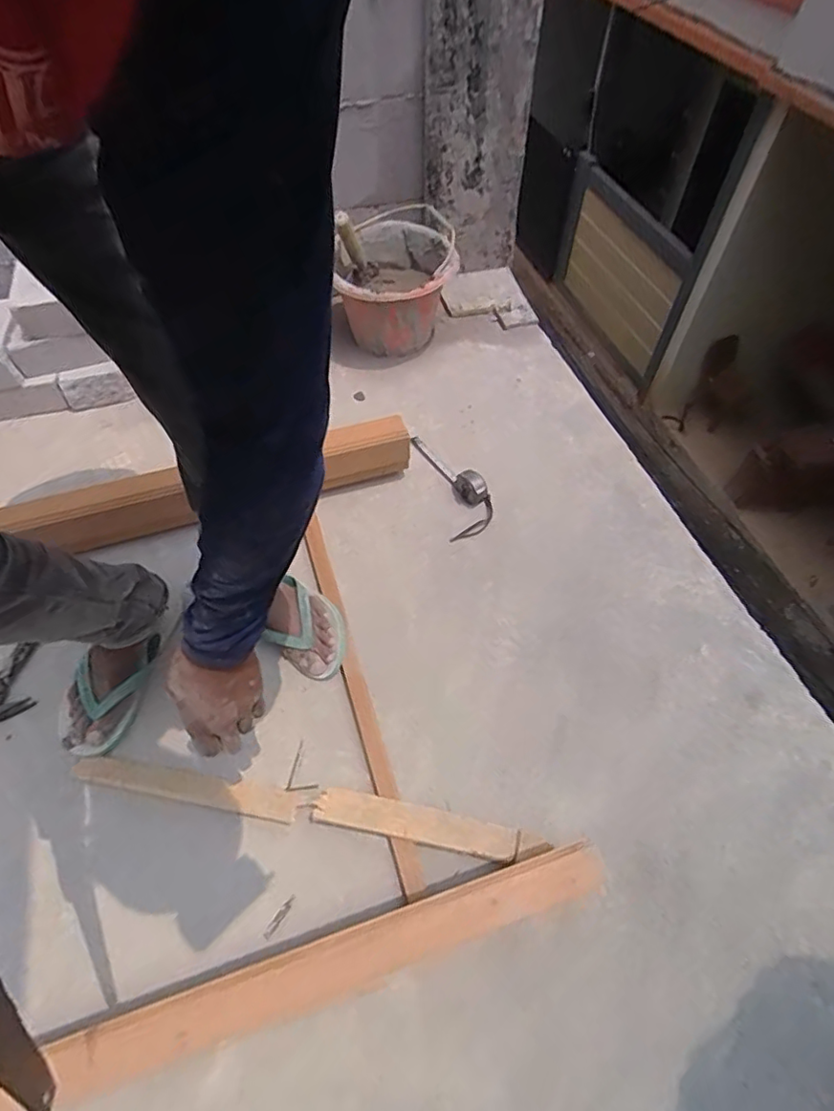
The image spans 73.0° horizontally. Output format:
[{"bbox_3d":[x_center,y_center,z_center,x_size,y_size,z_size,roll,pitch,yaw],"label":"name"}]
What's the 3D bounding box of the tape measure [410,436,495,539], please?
[{"bbox_3d":[0.076,-0.154,1.096,0.101,0.052,0.254,-14,58,-9],"label":"tape measure"}]

